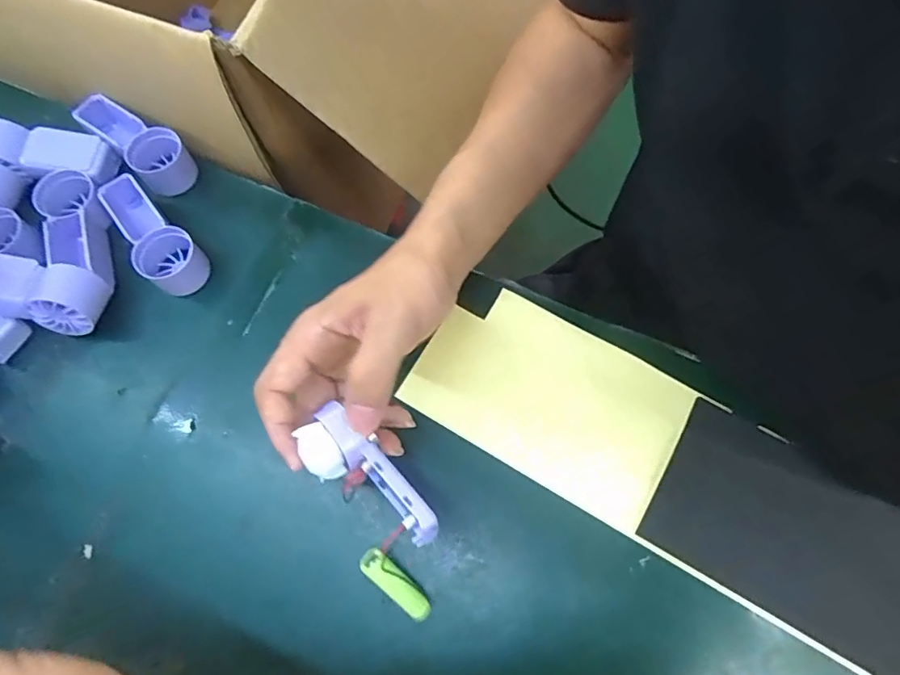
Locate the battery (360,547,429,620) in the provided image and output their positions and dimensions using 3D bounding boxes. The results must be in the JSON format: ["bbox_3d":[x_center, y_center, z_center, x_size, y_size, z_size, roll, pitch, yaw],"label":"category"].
[{"bbox_3d":[-0.029,0.138,0.295,0.014,0.014,0.052,-43,107,-14],"label":"battery"}]

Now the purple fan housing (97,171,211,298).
[{"bbox_3d":[-0.212,-0.071,0.372,0.091,0.032,0.039,43,76,13],"label":"purple fan housing"}]

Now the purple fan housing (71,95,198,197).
[{"bbox_3d":[-0.235,-0.148,0.400,0.092,0.032,0.039,41,75,12],"label":"purple fan housing"}]

